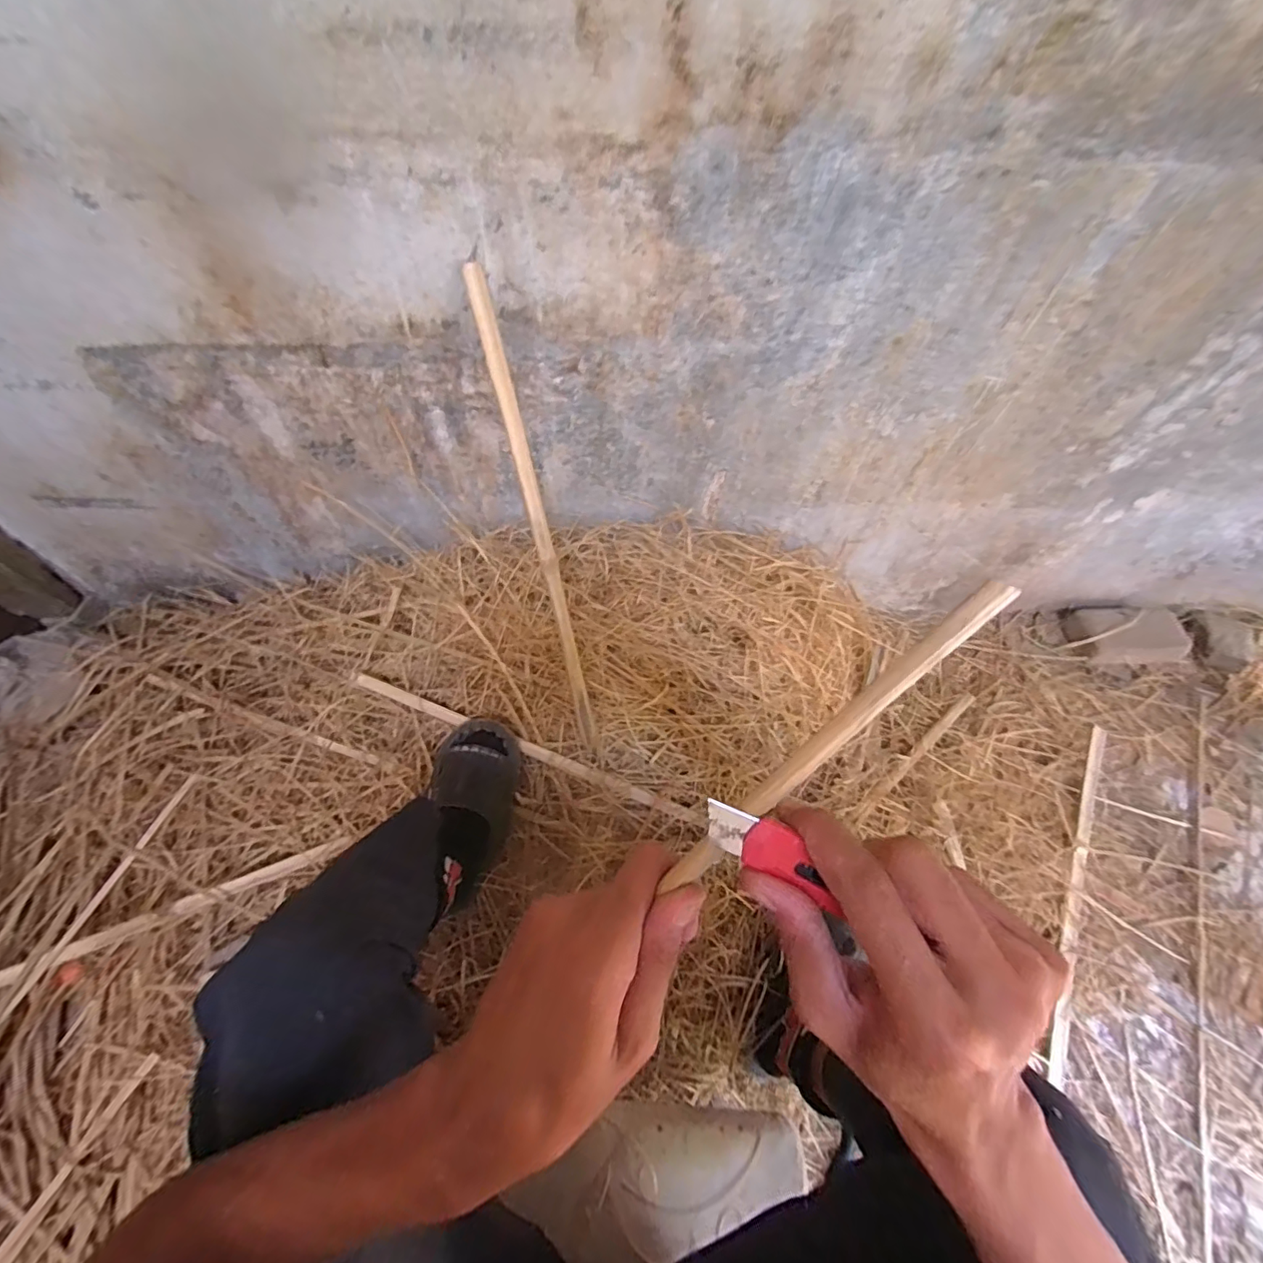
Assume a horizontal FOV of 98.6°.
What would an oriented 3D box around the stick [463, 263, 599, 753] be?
[{"bbox_3d":[-0.119,-0.108,0.743,0.020,0.662,0.021,-16,26,-12],"label":"stick"}]

